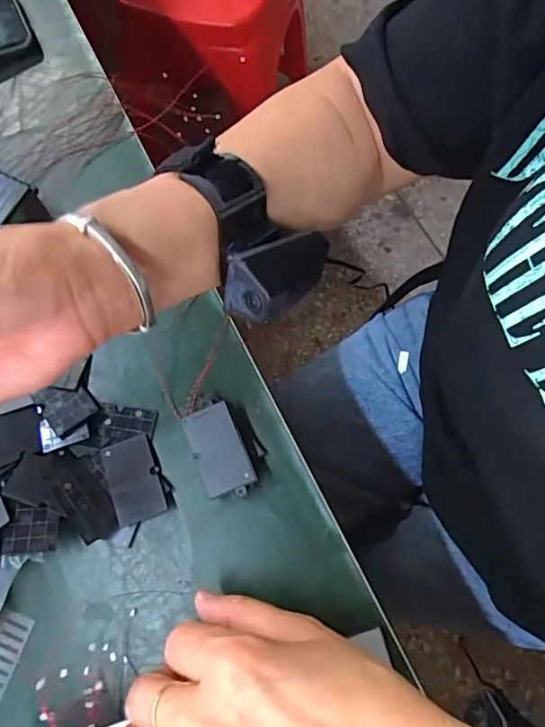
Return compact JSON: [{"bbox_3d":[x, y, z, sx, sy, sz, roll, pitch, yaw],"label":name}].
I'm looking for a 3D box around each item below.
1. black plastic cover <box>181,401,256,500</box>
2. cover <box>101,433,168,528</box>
[{"bbox_3d":[-0.031,0.051,0.301,0.028,0.019,0.055,-22,72,-4],"label":"black plastic cover"},{"bbox_3d":[-0.082,0.068,0.303,0.030,0.009,0.049,-21,72,-4],"label":"cover"}]

